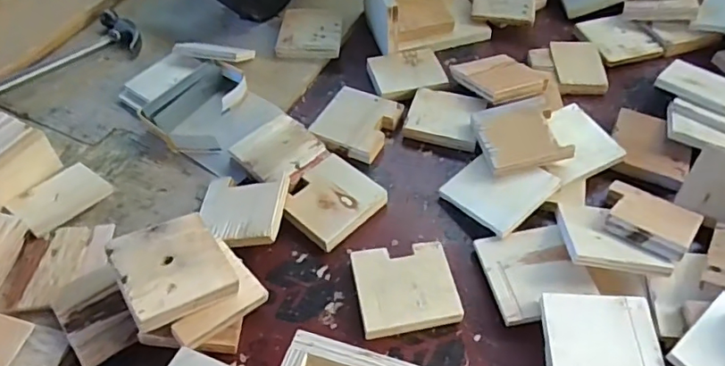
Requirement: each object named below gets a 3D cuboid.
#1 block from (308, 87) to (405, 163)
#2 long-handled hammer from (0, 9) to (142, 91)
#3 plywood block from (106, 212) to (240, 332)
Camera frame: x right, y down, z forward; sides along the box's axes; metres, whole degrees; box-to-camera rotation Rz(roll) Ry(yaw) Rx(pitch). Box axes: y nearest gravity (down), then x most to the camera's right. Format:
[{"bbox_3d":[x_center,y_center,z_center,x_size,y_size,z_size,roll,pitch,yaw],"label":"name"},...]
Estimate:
[{"bbox_3d":[-0.008,-0.075,0.661,0.087,0.020,0.095,24,55,17],"label":"block"},{"bbox_3d":[-0.459,-0.142,0.693,0.350,0.034,0.101,-36,60,-25],"label":"long-handled hammer"},{"bbox_3d":[-0.169,0.075,0.480,0.088,0.017,0.089,-20,54,-32],"label":"plywood block"}]

